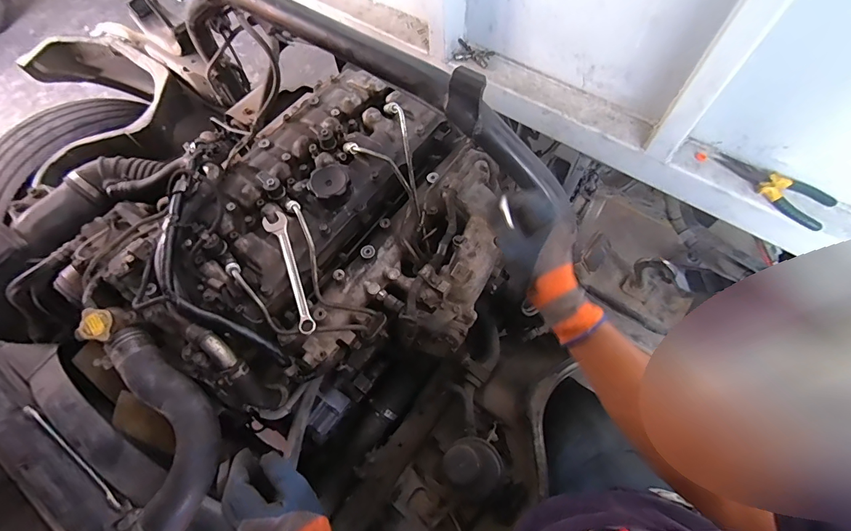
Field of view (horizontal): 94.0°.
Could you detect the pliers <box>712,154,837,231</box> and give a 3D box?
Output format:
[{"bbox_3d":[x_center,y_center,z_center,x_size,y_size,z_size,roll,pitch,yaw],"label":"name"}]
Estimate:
[{"bbox_3d":[0.597,-0.140,0.687,0.188,0.024,0.067,38,72,18],"label":"pliers"}]

